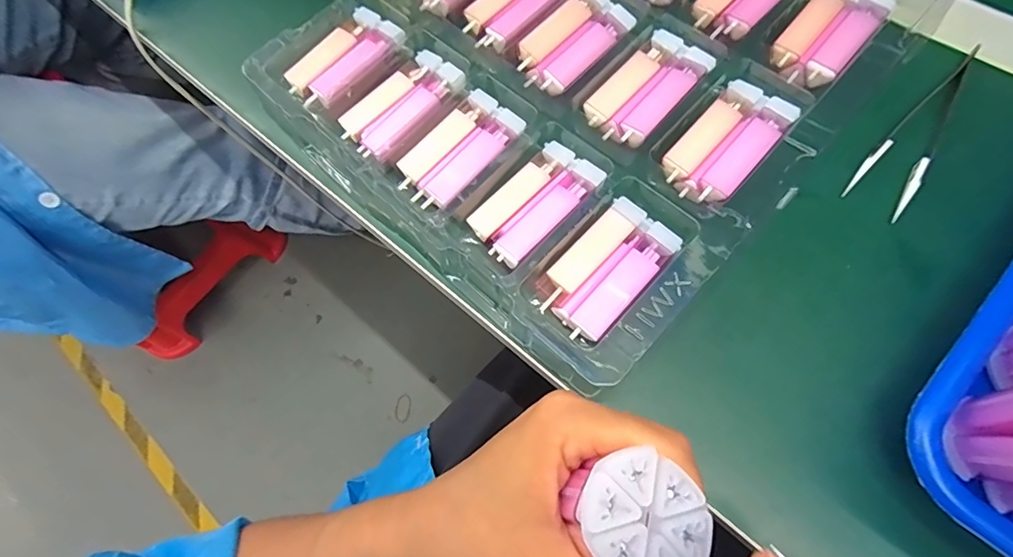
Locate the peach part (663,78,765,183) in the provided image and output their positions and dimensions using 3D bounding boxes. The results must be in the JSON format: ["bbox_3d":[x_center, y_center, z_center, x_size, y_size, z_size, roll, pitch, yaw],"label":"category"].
[{"bbox_3d":[0.110,-0.080,0.265,0.017,0.008,0.070,40,78,18],"label":"peach part"}]

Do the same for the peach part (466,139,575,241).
[{"bbox_3d":[0.008,-0.048,0.263,0.068,0.006,0.017,-44,71,-11],"label":"peach part"}]

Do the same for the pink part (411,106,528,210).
[{"bbox_3d":[-0.021,-0.066,0.271,0.022,0.008,0.072,40,78,18],"label":"pink part"}]

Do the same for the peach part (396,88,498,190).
[{"bbox_3d":[-0.034,-0.080,0.277,0.017,0.008,0.071,41,78,18],"label":"peach part"}]

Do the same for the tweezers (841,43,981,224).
[{"bbox_3d":[0.224,-0.084,0.263,0.028,0.005,0.120,35,76,17],"label":"tweezers"}]

